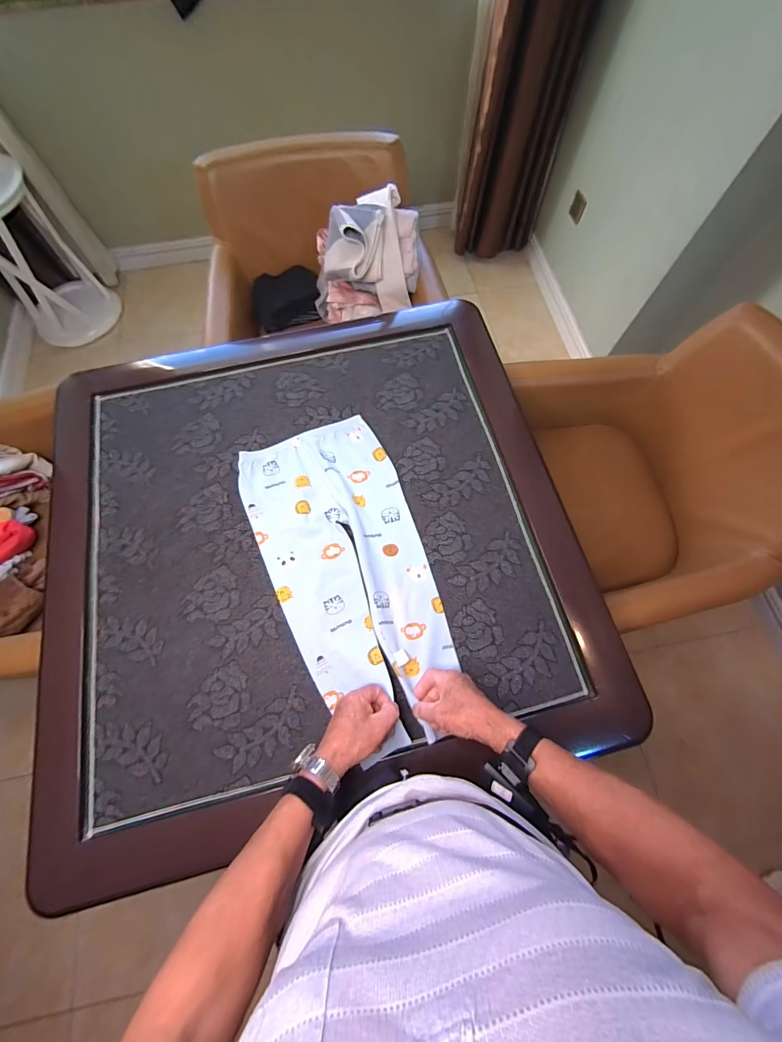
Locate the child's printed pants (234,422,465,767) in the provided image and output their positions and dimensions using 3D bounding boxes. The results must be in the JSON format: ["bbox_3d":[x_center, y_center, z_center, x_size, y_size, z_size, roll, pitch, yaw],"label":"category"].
[{"bbox_3d":[-0.067,0.074,0.661,0.260,0.027,0.560,-21,72,-8],"label":"child's printed pants"}]

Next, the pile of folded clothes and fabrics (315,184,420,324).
[{"bbox_3d":[-0.080,-0.762,1.097,0.314,0.258,0.243,-2,71,0],"label":"pile of folded clothes and fabrics"}]

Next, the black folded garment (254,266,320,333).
[{"bbox_3d":[-0.341,-0.721,1.231,0.217,0.101,0.162,-16,72,-5],"label":"black folded garment"}]

